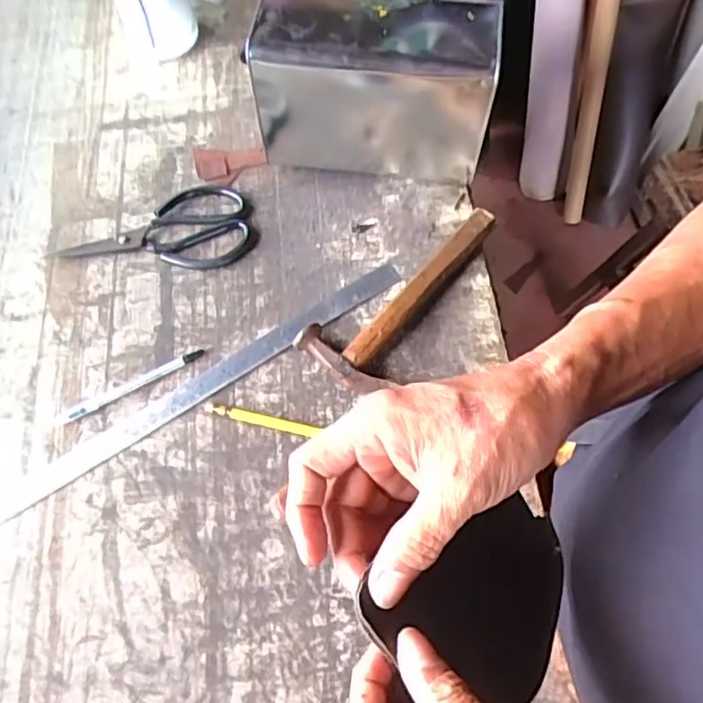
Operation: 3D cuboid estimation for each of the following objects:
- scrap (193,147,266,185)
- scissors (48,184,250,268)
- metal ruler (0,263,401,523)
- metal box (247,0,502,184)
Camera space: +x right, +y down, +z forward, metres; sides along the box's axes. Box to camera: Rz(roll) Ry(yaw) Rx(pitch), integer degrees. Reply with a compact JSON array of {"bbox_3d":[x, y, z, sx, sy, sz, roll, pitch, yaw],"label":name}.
[{"bbox_3d":[-0.141,-0.213,0.694,0.094,0.008,0.047,5,72,16],"label":"scrap"},{"bbox_3d":[-0.208,-0.130,0.652,0.202,0.013,0.102,-5,65,1],"label":"scissors"},{"bbox_3d":[-0.134,0.036,0.578,0.439,0.008,0.023,-35,68,-12],"label":"metal ruler"},{"bbox_3d":[0.022,-0.273,0.632,0.232,0.166,0.100,7,66,7],"label":"metal box"}]

